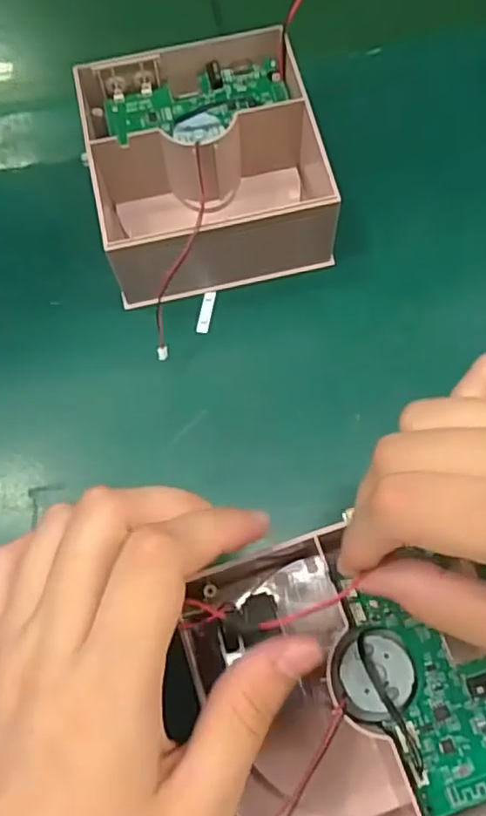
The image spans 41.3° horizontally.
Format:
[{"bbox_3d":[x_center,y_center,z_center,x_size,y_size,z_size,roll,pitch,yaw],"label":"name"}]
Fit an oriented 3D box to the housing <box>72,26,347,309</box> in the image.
[{"bbox_3d":[-0.014,-0.111,0.304,0.114,0.048,0.110,-14,70,-3],"label":"housing"}]

